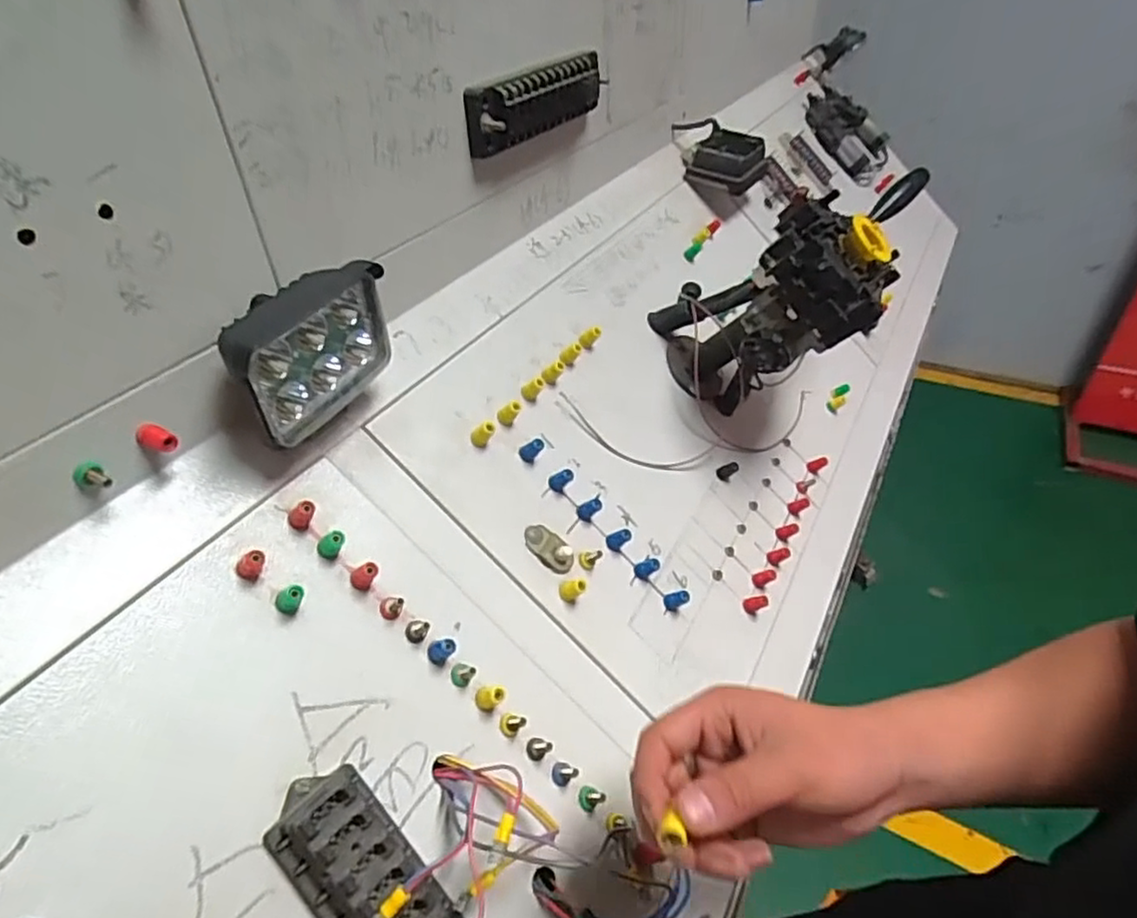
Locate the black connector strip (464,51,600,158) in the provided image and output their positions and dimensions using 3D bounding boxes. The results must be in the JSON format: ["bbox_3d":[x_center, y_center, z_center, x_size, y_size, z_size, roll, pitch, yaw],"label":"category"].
[{"bbox_3d":[-0.022,-0.311,0.584,0.033,0.047,0.196,16,42,22],"label":"black connector strip"}]

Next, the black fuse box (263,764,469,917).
[{"bbox_3d":[-0.092,0.224,0.341,0.057,0.040,0.144,-37,88,-35],"label":"black fuse box"}]

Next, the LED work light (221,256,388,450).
[{"bbox_3d":[-0.158,-0.063,0.406,0.045,0.074,0.108,15,42,22],"label":"LED work light"}]

